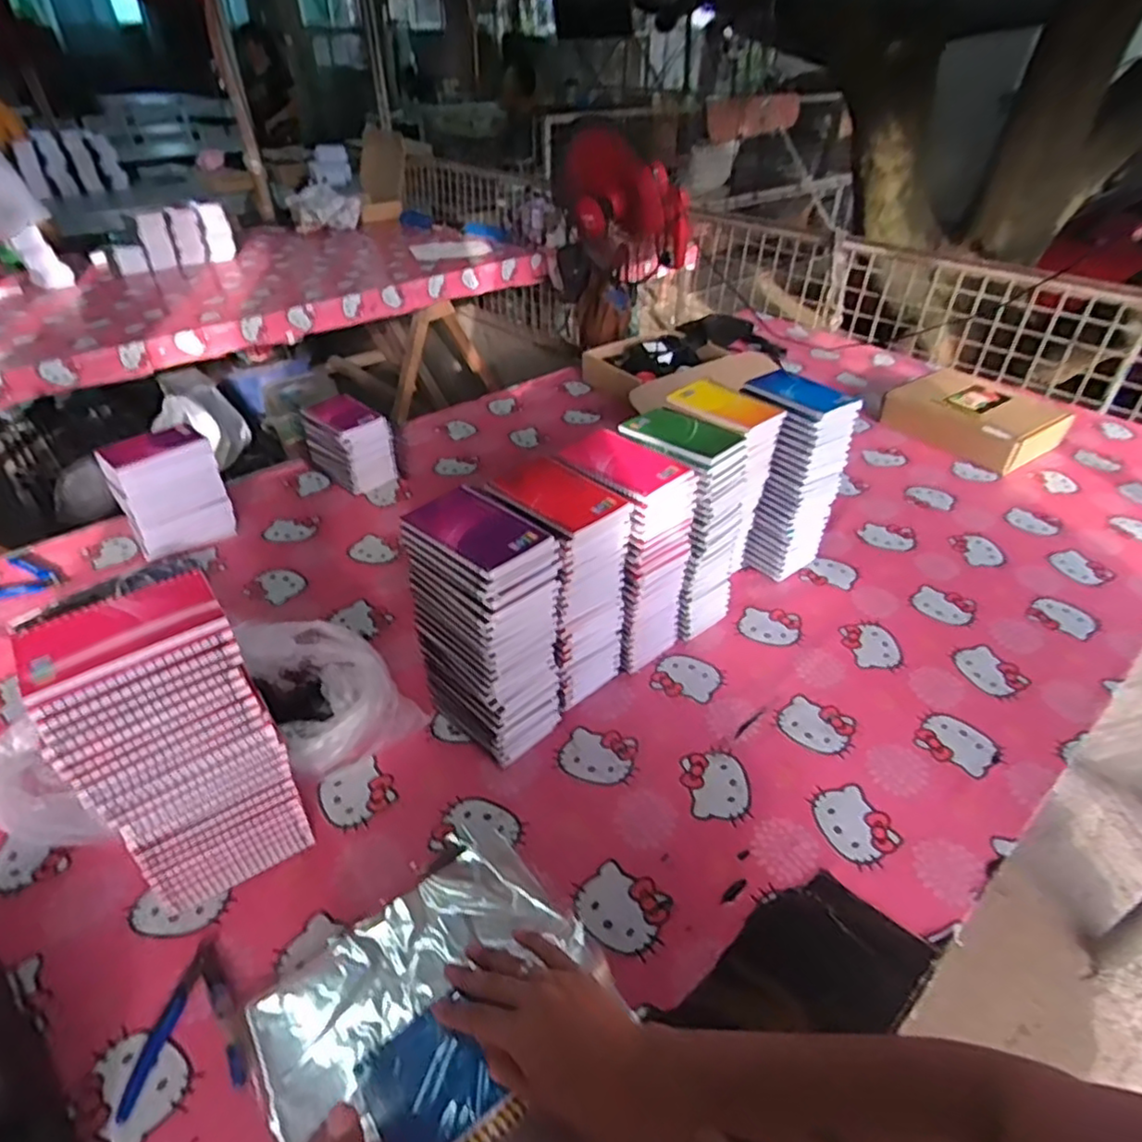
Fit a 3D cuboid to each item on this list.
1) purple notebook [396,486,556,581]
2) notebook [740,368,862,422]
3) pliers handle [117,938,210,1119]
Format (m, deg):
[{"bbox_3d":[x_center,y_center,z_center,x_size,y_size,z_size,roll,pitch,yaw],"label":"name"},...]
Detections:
[{"bbox_3d":[-0.091,-0.039,0.636,0.126,0.012,0.087,29,47,31],"label":"purple notebook"},{"bbox_3d":[0.299,-0.232,0.871,0.095,0.015,0.127,-20,43,-24],"label":"notebook"},{"bbox_3d":[-0.327,0.367,0.540,0.016,0.007,0.122,5,38,7],"label":"pliers handle"}]

